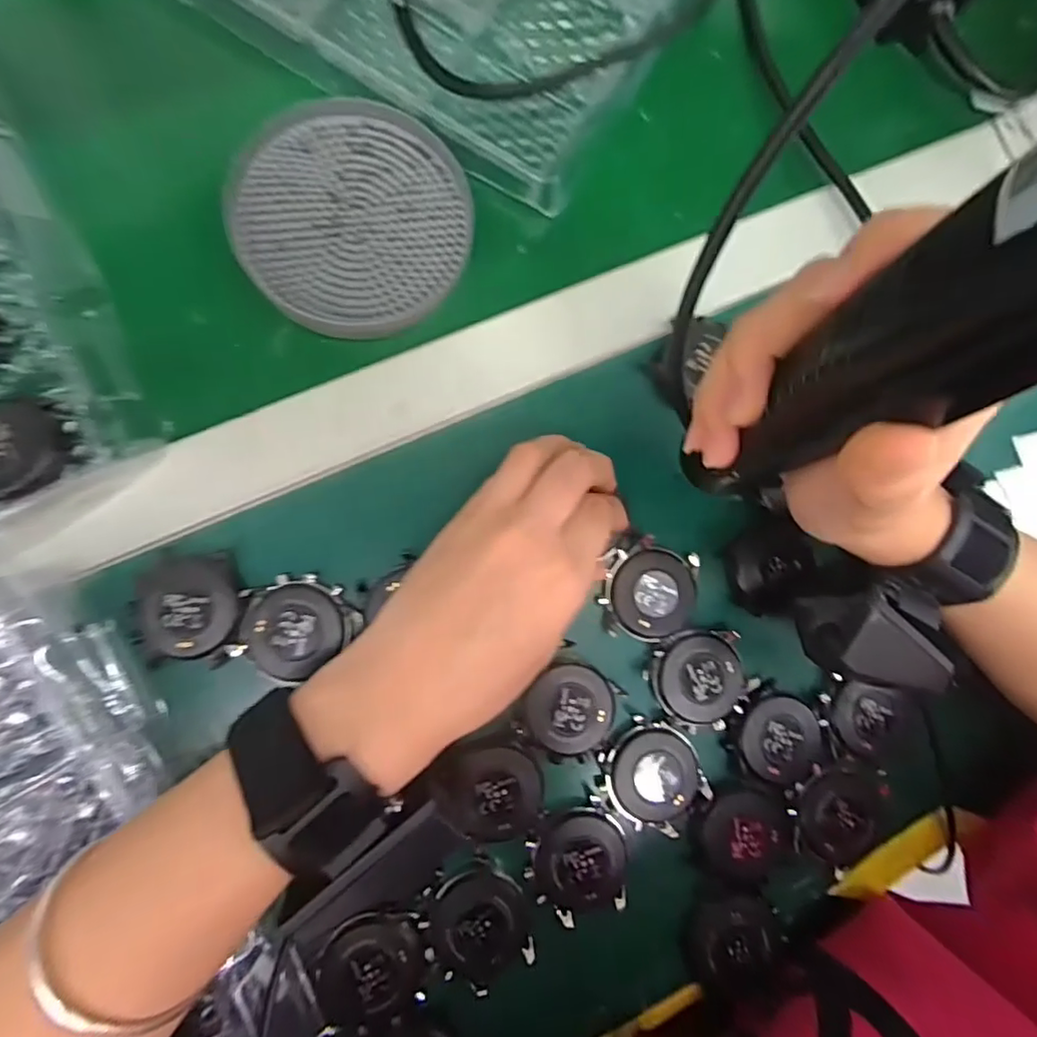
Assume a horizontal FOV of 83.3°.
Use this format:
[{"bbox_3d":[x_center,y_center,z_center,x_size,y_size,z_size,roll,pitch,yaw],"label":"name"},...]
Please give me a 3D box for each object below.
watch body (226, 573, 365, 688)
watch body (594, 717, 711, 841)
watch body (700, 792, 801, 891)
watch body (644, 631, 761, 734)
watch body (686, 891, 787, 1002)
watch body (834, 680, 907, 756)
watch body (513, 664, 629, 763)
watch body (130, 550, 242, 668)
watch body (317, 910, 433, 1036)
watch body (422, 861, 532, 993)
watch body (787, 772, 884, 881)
[{"bbox_3d":[-0.102,0.048,0.264,0.049,0.008,0.045,-37,92,-9],"label":"watch body"},{"bbox_3d":[0.065,0.124,0.281,0.046,0.012,0.050,1,86,-8],"label":"watch body"},{"bbox_3d":[0.111,0.154,0.281,0.045,0.008,0.041,16,84,-7],"label":"watch body"},{"bbox_3d":[0.091,0.078,0.291,0.051,0.014,0.050,1,86,-8],"label":"watch body"},{"bbox_3d":[0.103,0.201,0.276,0.041,0.013,0.041,1,86,-8],"label":"watch body"},{"bbox_3d":[0.175,0.101,0.292,0.033,0.007,0.035,14,84,-7],"label":"watch body"},{"bbox_3d":[0.024,0.092,0.282,0.041,0.018,0.044,35,82,-4],"label":"watch body"},{"bbox_3d":[-0.147,0.040,0.259,0.042,0.007,0.044,-10,87,-8],"label":"watch body"},{"bbox_3d":[-0.062,0.201,0.258,0.046,0.017,0.044,-7,87,-8],"label":"watch body"},{"bbox_3d":[-0.019,0.185,0.268,0.045,0.017,0.047,-22,89,-9],"label":"watch body"},{"bbox_3d":[0.156,0.148,0.288,0.044,0.008,0.043,1,86,-8],"label":"watch body"}]

